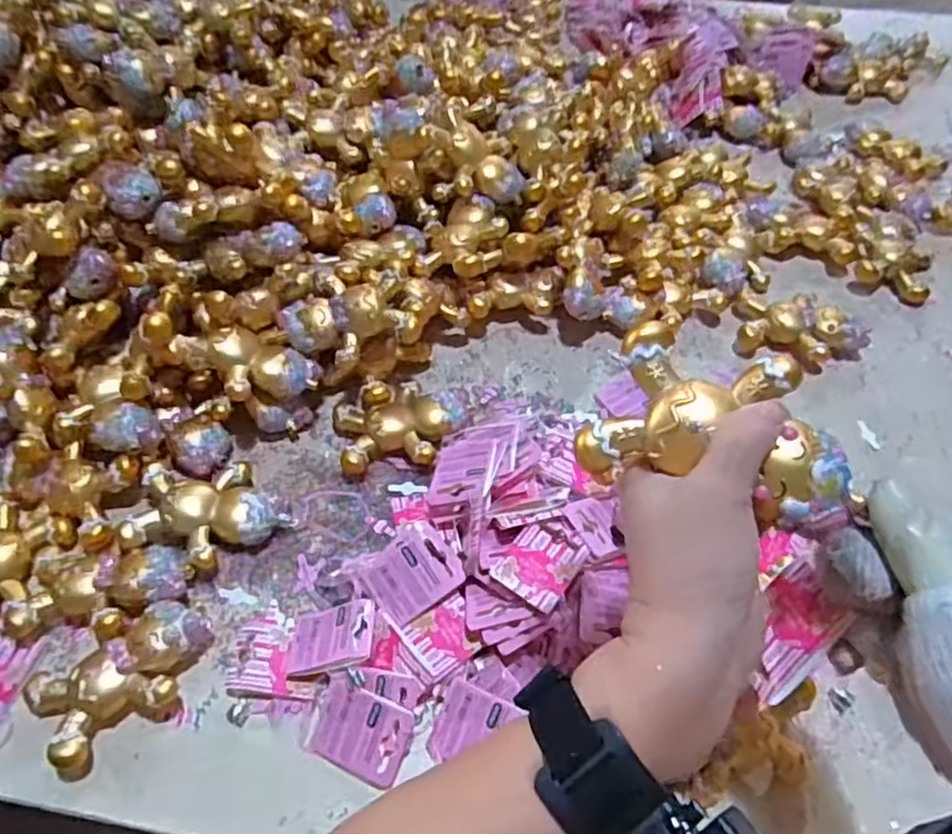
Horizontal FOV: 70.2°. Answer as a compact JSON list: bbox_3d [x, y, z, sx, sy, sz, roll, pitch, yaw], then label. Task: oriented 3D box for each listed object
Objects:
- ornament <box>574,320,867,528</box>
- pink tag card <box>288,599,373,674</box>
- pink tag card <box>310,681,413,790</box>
[{"bbox_3d":[0.108,0.006,0.298,0.108,0.042,0.070,19,85,18],"label":"ornament"},{"bbox_3d":[-0.096,0.146,0.451,0.058,0.006,0.046,-9,45,12],"label":"pink tag card"},{"bbox_3d":[-0.073,0.198,0.427,0.061,0.010,0.047,17,79,13],"label":"pink tag card"}]

